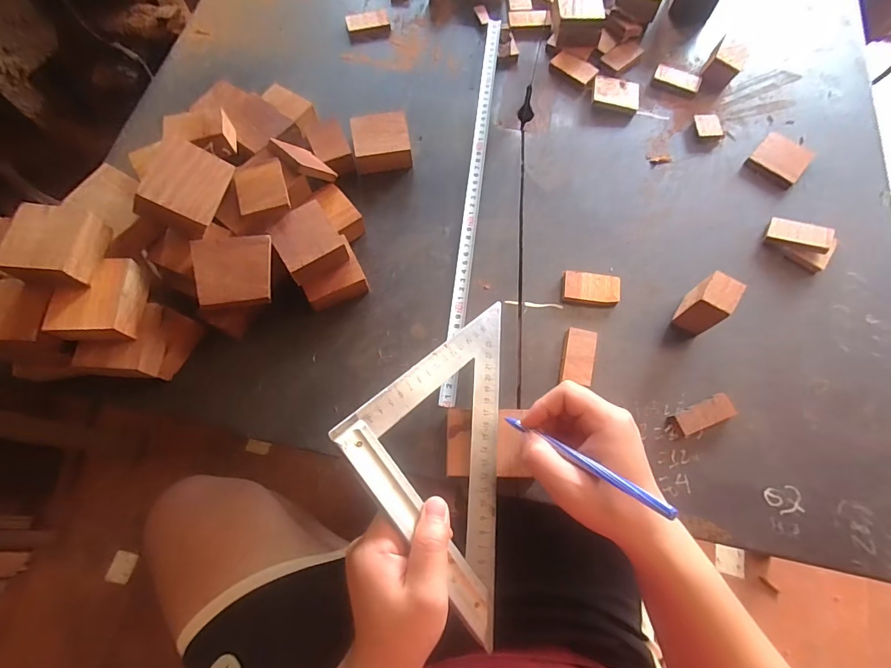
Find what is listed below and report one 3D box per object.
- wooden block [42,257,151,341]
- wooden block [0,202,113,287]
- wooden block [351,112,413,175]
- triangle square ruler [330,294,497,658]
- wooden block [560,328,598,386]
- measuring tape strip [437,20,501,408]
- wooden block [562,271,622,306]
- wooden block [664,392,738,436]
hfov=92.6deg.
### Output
[{"bbox_3d":[-0.279,-0.026,0.341,0.055,0.028,0.066,3,71,1],"label":"wooden block"},{"bbox_3d":[-0.302,-0.069,0.329,0.054,0.027,0.058,7,72,2],"label":"wooden block"},{"bbox_3d":[-0.071,-0.212,0.479,0.060,0.031,0.065,-8,70,-5],"label":"wooden block"},{"bbox_3d":[0.031,0.096,0.341,0.175,0.009,0.178,-36,92,-33],"label":"triangle square ruler"},{"bbox_3d":[0.125,0.021,0.401,0.028,0.011,0.052,13,70,3],"label":"wooden block"},{"bbox_3d":[0.031,-0.162,0.467,0.016,0.005,0.482,7,72,0],"label":"measuring tape strip"},{"bbox_3d":[0.146,-0.045,0.427,0.055,0.011,0.031,6,70,1],"label":"wooden block"},{"bbox_3d":[0.230,0.073,0.382,0.057,0.014,0.021,-20,71,-9],"label":"wooden block"}]

